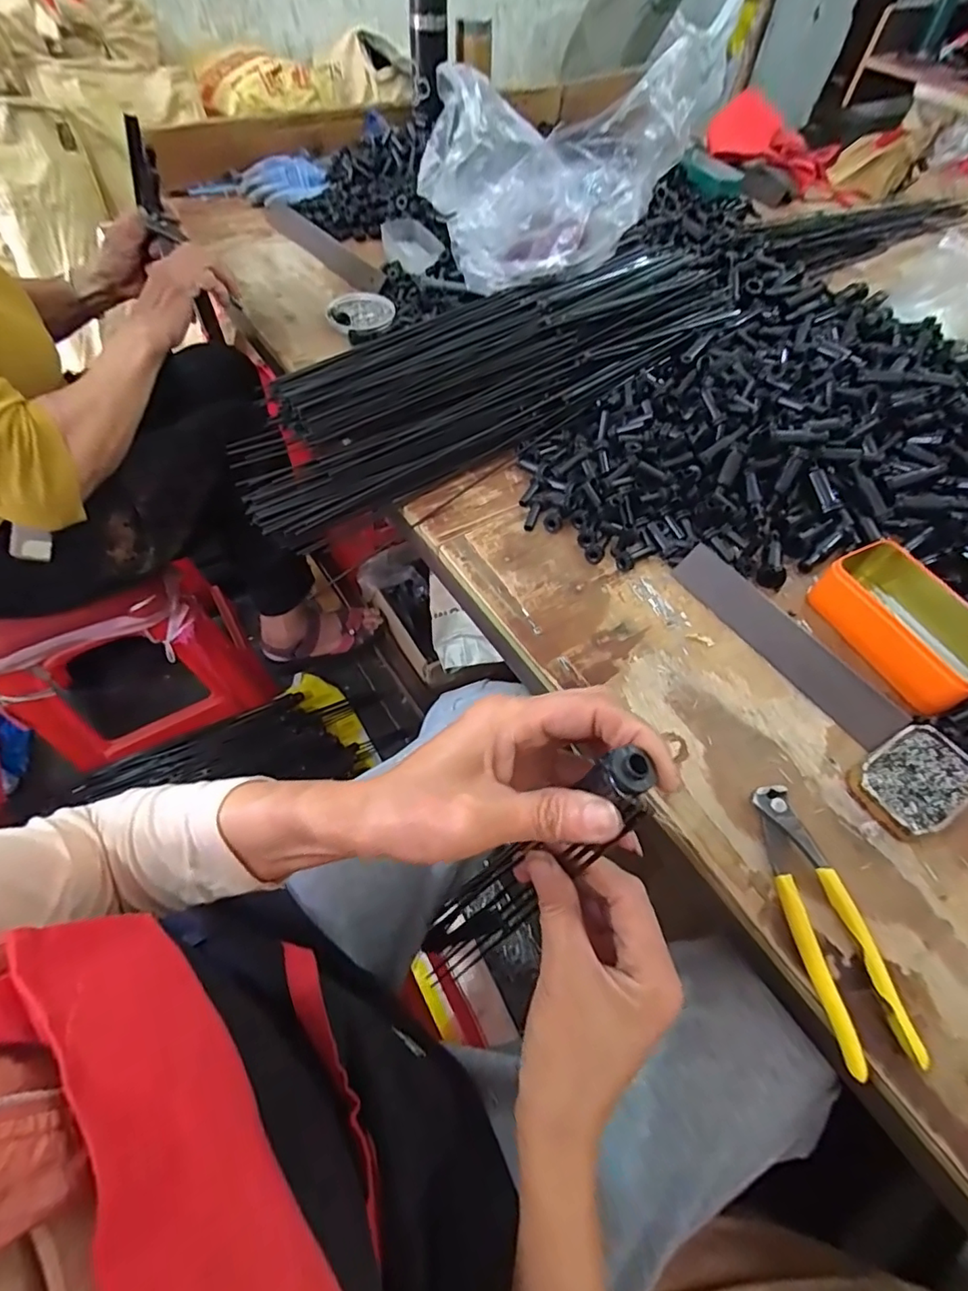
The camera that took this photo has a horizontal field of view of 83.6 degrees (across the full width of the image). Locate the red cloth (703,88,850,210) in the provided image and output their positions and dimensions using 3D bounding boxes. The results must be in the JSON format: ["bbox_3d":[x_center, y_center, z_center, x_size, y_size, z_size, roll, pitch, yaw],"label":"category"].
[{"bbox_3d":[0.569,-0.929,1.015,0.290,0.071,0.149,33,61,2],"label":"red cloth"}]

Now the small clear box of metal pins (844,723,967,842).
[{"bbox_3d":[0.321,0.101,0.404,0.089,0.022,0.060,-28,63,-19],"label":"small clear box of metal pins"}]

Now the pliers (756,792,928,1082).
[{"bbox_3d":[0.223,0.176,0.359,0.045,0.016,0.166,-5,58,-6],"label":"pliers"}]

